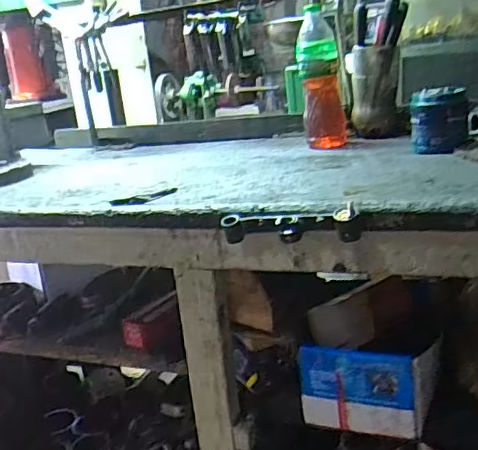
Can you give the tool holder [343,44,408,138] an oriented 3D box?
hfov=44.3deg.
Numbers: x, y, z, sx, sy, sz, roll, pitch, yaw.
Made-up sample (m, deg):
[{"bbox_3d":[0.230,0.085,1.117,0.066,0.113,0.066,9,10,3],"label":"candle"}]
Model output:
[{"bbox_3d":[0.282,-0.277,1.211,0.090,0.177,0.094,-7,17,-5],"label":"tool holder"}]

